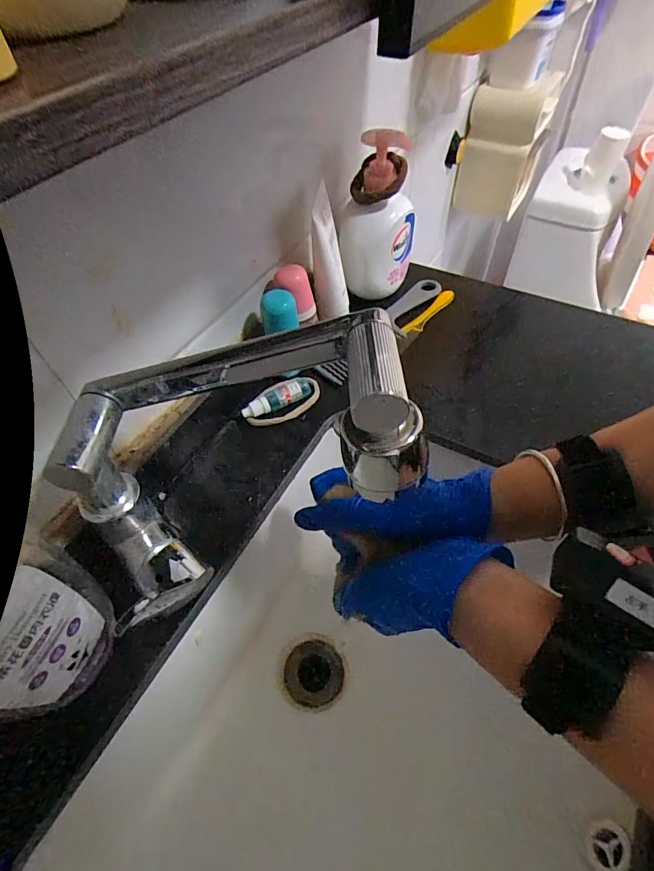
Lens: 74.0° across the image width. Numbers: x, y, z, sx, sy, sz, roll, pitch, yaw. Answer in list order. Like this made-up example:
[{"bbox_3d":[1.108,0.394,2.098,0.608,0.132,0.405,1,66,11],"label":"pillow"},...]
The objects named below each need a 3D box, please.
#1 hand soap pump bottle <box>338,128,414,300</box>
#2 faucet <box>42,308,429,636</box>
[{"bbox_3d":[0.059,-0.241,0.484,0.076,0.154,0.087,10,55,9],"label":"hand soap pump bottle"},{"bbox_3d":[-0.058,0.019,0.262,0.212,0.148,0.104,-2,54,1],"label":"faucet"}]

